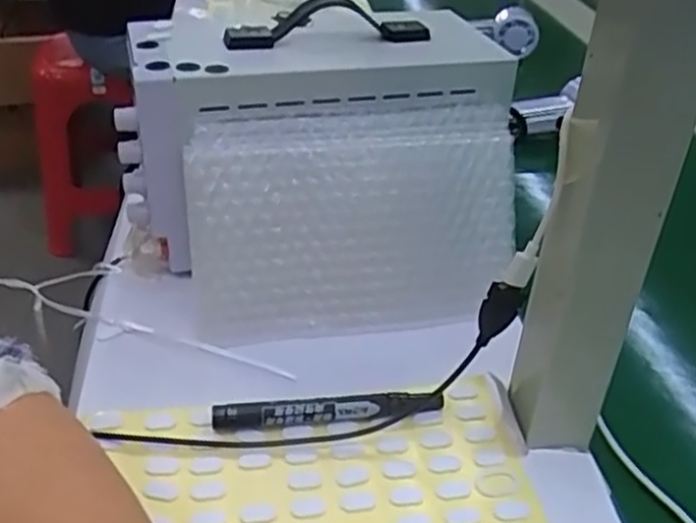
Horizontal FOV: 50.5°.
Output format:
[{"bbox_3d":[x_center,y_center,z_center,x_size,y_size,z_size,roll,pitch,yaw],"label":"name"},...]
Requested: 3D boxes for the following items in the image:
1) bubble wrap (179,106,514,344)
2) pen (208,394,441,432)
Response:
[{"bbox_3d":[0.007,-0.026,0.487,0.223,0.146,0.042,-9,13,-12],"label":"bubble wrap"},{"bbox_3d":[-0.010,0.085,0.417,0.130,0.014,0.012,-3,35,-7],"label":"pen"}]

